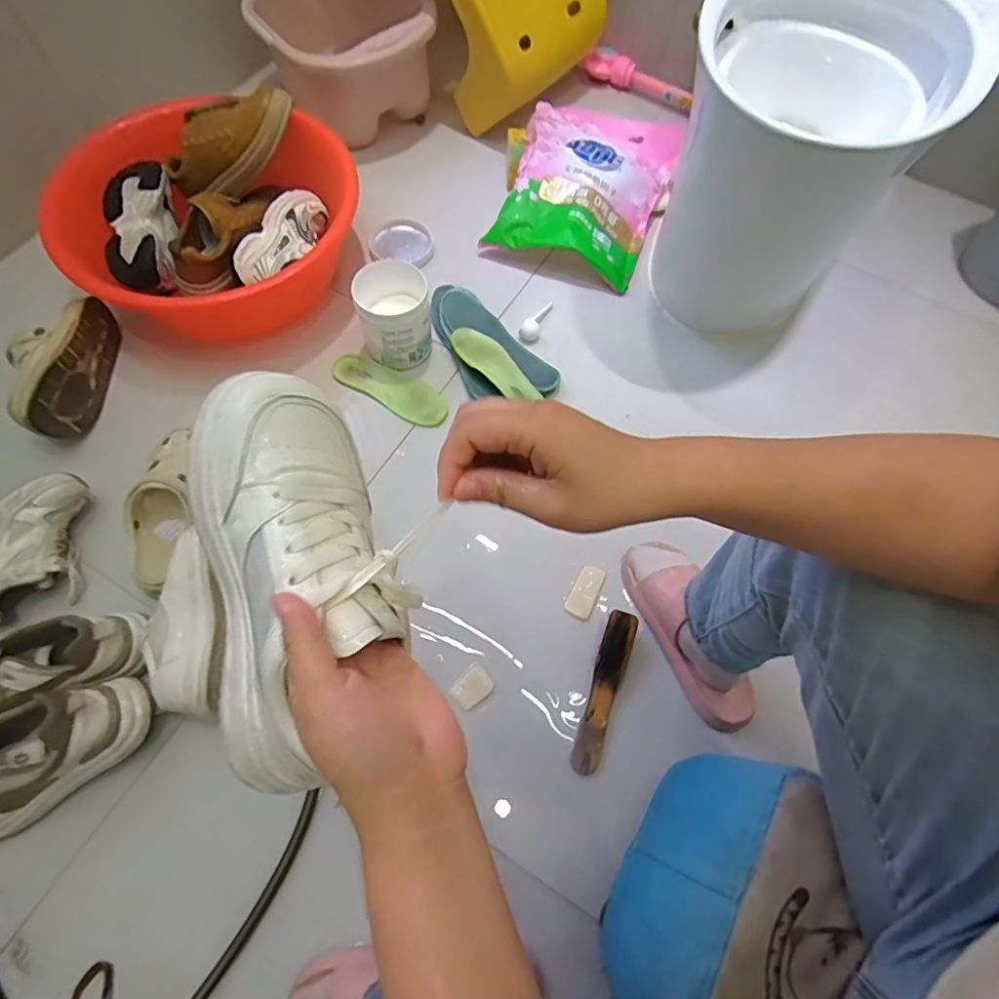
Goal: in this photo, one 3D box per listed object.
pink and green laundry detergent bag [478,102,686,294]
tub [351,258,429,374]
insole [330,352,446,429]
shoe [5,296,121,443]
[{"bbox_3d":[0.171,-0.618,1.068,0.296,0.083,0.386,18,66,5],"label":"pink and green laundry detergent bag"},{"bbox_3d":[-0.173,-0.302,0.901,0.113,0.127,0.117,-9,67,-7],"label":"tub"},{"bbox_3d":[-0.182,-0.191,0.915,0.223,0.023,0.075,28,68,9],"label":"insole"},{"bbox_3d":[-0.704,-0.202,0.858,0.118,0.111,0.241,-1,66,-4],"label":"shoe"}]

